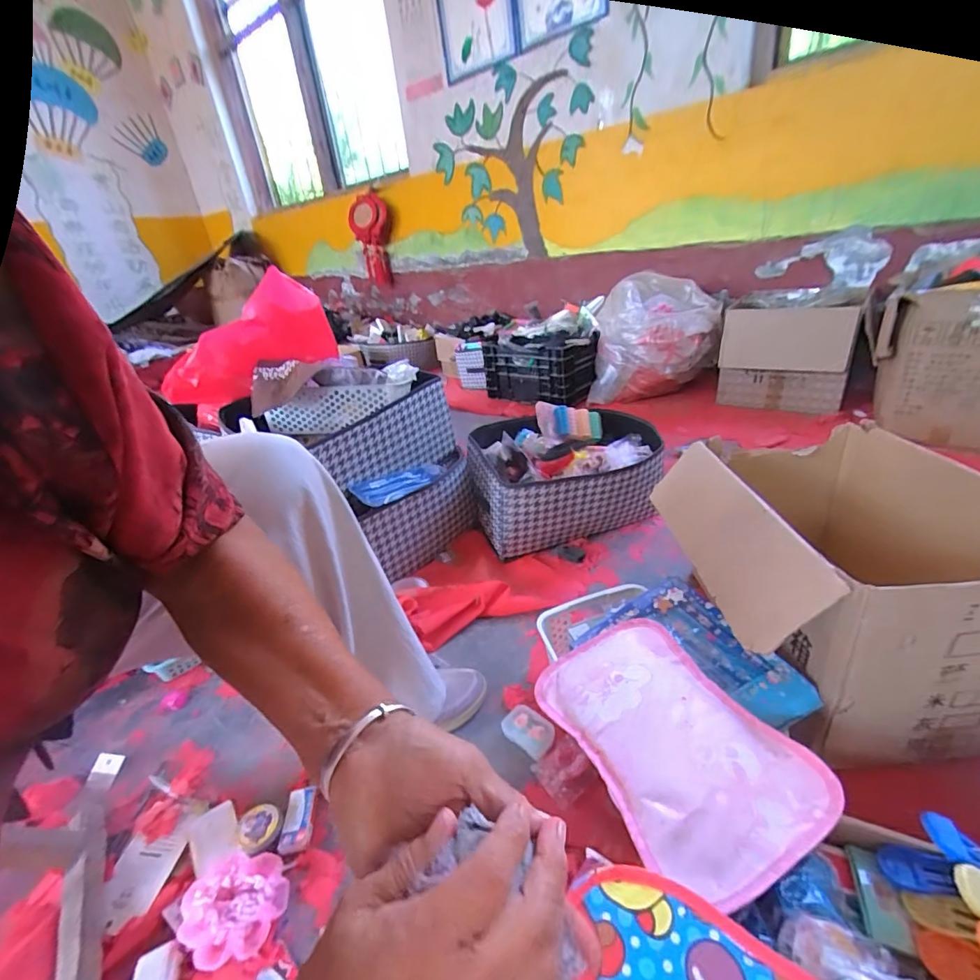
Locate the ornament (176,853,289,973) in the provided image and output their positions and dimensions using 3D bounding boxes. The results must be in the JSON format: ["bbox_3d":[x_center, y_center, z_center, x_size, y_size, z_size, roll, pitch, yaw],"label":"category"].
[{"bbox_3d":[-0.263,0.431,0.491,0.089,0.039,0.091,-6,28,3],"label":"ornament"}]

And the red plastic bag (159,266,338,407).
[{"bbox_3d":[-0.485,-0.278,0.947,0.330,0.179,0.059,-39,36,-11],"label":"red plastic bag"}]

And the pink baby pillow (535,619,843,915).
[{"bbox_3d":[0.184,0.252,0.505,0.176,0.040,0.284,-18,30,-20],"label":"pink baby pillow"}]

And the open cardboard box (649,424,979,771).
[{"bbox_3d":[0.458,0.114,0.665,0.341,0.267,0.396,-6,28,3],"label":"open cardboard box"}]

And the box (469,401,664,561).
[{"bbox_3d":[0.165,-0.056,1.122,0.429,0.216,0.392,-14,28,-12],"label":"box"}]

